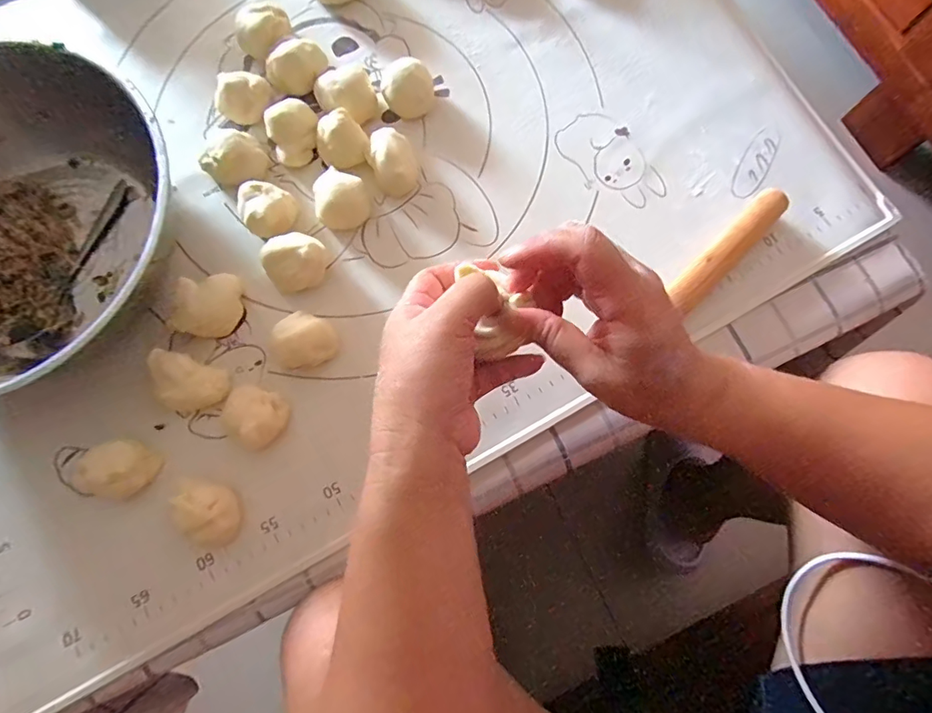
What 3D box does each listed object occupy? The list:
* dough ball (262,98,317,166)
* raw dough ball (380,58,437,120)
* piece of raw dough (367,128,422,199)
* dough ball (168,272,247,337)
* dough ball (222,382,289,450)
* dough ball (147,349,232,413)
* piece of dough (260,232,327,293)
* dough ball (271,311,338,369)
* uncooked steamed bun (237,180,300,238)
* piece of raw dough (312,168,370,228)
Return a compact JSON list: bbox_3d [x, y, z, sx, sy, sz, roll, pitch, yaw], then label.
[{"bbox_3d":[-0.143,-0.187,0.395,0.042,0.030,0.042,-26,79,-5],"label":"dough ball"},{"bbox_3d":[-0.050,-0.229,0.407,0.044,0.029,0.041,0,77,0],"label":"raw dough ball"},{"bbox_3d":[-0.059,-0.160,0.390,0.037,0.030,0.054,-22,78,-4],"label":"piece of raw dough"},{"bbox_3d":[-0.196,-0.041,0.363,0.040,0.031,0.053,13,78,3],"label":"dough ball"},{"bbox_3d":[-0.153,0.044,0.345,0.038,0.031,0.040,0,77,0],"label":"dough ball"},{"bbox_3d":[-0.207,0.021,0.349,0.052,0.027,0.037,19,78,5],"label":"dough ball"},{"bbox_3d":[-0.131,-0.072,0.368,0.044,0.036,0.040,0,77,0],"label":"piece of dough"},{"bbox_3d":[-0.121,-0.014,0.355,0.039,0.035,0.044,-31,79,-6],"label":"dough ball"},{"bbox_3d":[-0.158,-0.116,0.381,0.041,0.030,0.045,0,77,0],"label":"uncooked steamed bun"},{"bbox_3d":[-0.101,-0.124,0.382,0.046,0.028,0.042,0,77,0],"label":"piece of raw dough"}]

